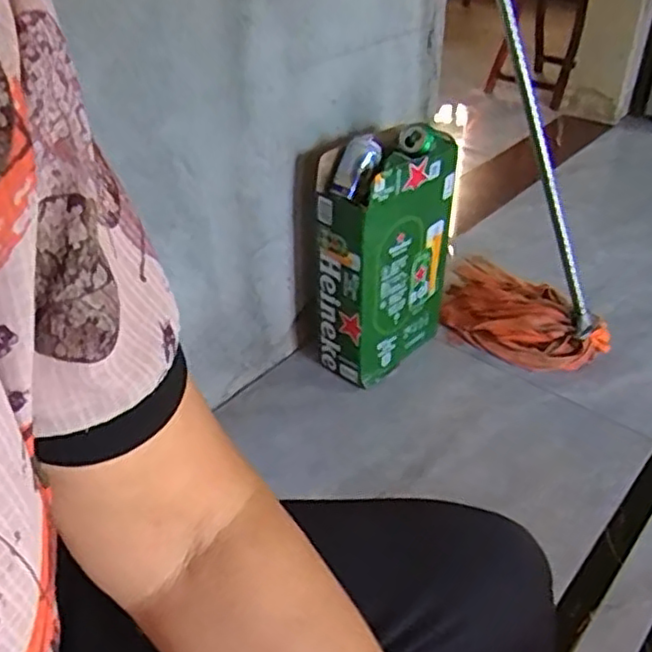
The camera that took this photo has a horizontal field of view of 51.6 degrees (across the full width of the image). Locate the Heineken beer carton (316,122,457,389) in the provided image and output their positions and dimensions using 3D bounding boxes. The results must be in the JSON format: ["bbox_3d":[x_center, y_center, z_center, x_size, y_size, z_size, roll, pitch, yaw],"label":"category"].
[{"bbox_3d":[0.116,-0.139,1.350,0.162,0.480,0.287,31,49,31],"label":"Heineken beer carton"}]

